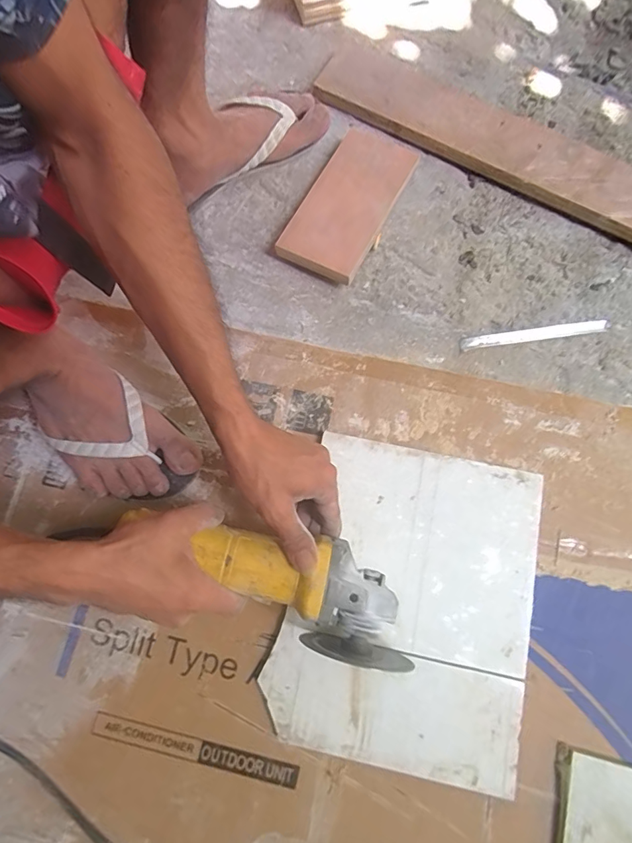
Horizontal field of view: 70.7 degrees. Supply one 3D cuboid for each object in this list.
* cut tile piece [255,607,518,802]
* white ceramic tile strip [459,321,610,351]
[{"bbox_3d":[0.069,0.271,0.424,0.240,0.012,0.105,16,76,5],"label":"cut tile piece"},{"bbox_3d":[0.262,-0.105,0.534,0.178,0.008,0.017,-7,75,-1],"label":"white ceramic tile strip"}]

